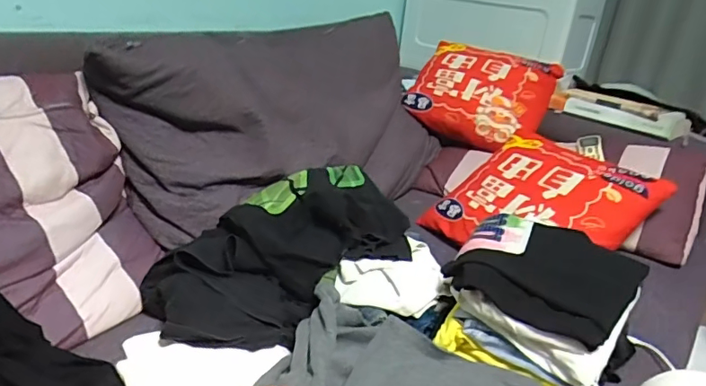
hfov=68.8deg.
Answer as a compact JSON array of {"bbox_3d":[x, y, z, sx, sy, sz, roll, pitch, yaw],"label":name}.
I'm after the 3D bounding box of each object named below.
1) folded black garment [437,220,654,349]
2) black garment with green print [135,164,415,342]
[{"bbox_3d":[0.288,0.113,0.778,0.238,0.043,0.262,24,28,34],"label":"folded black garment"},{"bbox_3d":[-0.082,0.076,0.815,0.467,0.164,0.174,-27,39,-33],"label":"black garment with green print"}]

